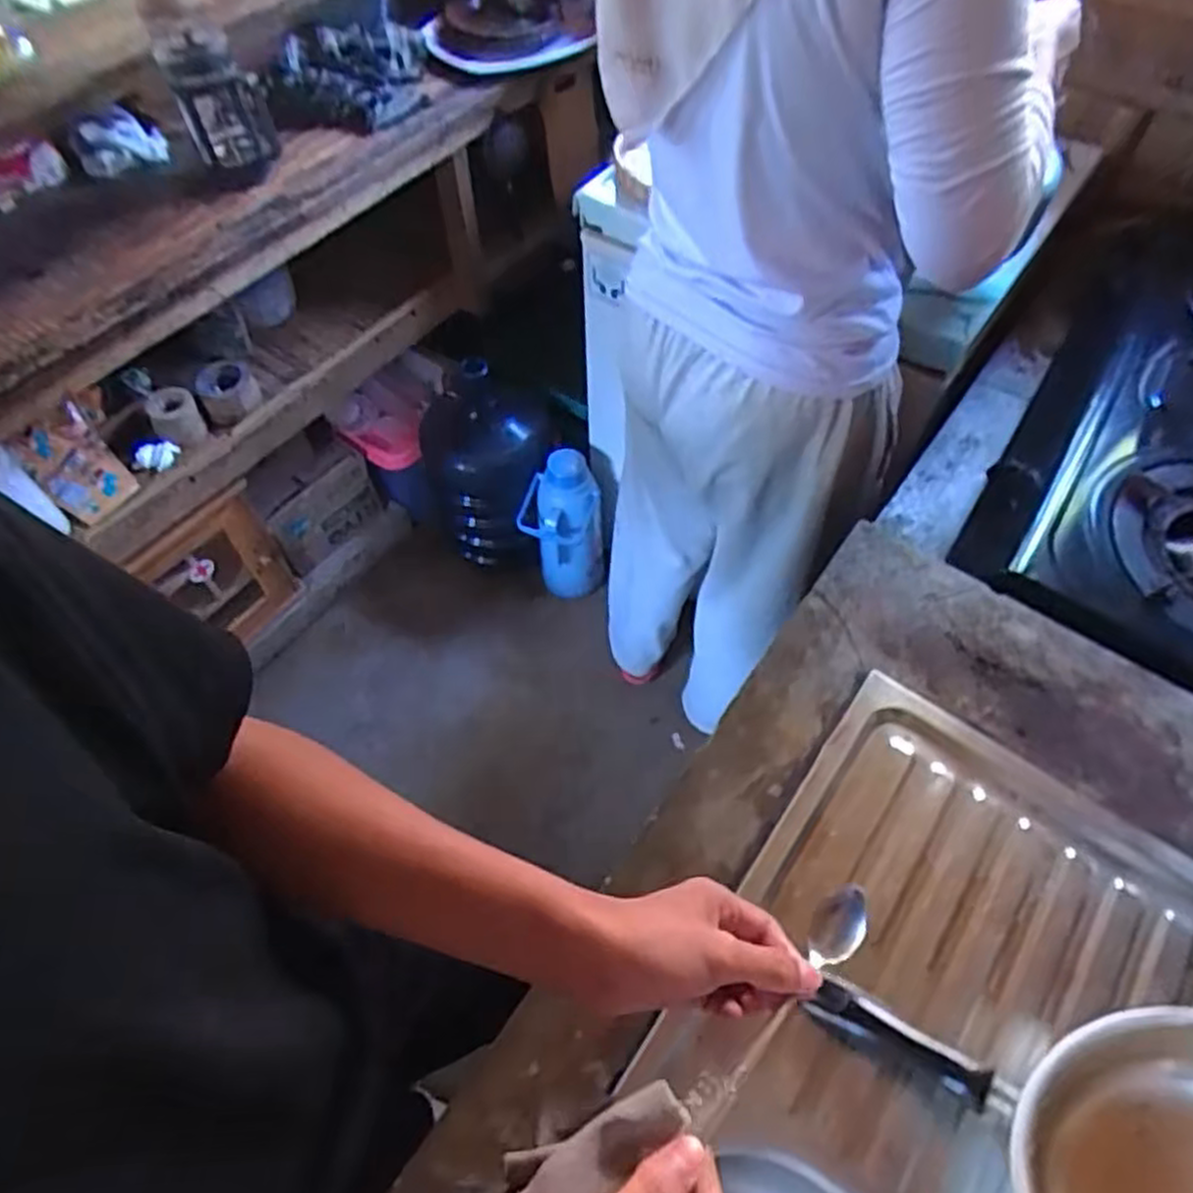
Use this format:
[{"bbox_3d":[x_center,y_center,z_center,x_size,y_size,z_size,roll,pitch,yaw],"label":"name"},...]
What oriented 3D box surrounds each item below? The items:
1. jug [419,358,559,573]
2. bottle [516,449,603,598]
[{"bbox_3d":[-0.237,-0.297,1.640,0.294,0.441,0.256,14,59,10],"label":"jug"},{"bbox_3d":[-0.069,-0.134,1.631,0.160,0.347,0.122,0,58,1],"label":"bottle"}]

